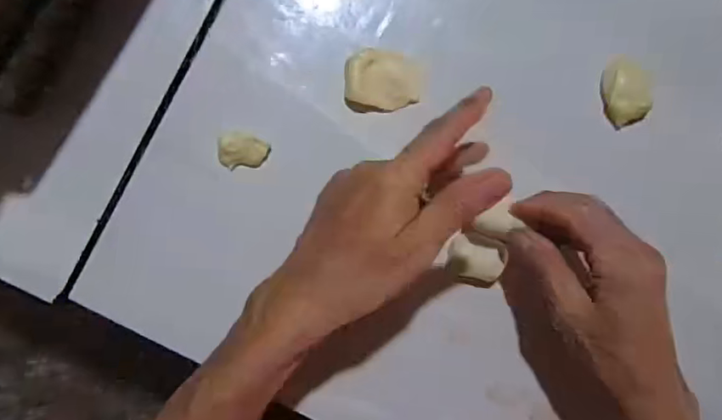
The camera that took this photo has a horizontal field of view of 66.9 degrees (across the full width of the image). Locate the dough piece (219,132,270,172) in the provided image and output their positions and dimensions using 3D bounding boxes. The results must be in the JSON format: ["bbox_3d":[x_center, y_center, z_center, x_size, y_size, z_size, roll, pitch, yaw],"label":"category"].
[{"bbox_3d":[-0.082,-0.043,0.387,0.033,0.013,0.025,-5,92,0],"label":"dough piece"}]

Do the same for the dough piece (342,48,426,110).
[{"bbox_3d":[0.017,-0.092,0.389,0.055,0.011,0.039,8,92,-1],"label":"dough piece"}]

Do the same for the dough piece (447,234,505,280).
[{"bbox_3d":[0.080,0.036,0.387,0.033,0.018,0.026,22,92,-1],"label":"dough piece"}]

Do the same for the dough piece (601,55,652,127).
[{"bbox_3d":[0.192,-0.088,0.398,0.030,0.014,0.048,-19,92,0],"label":"dough piece"}]

